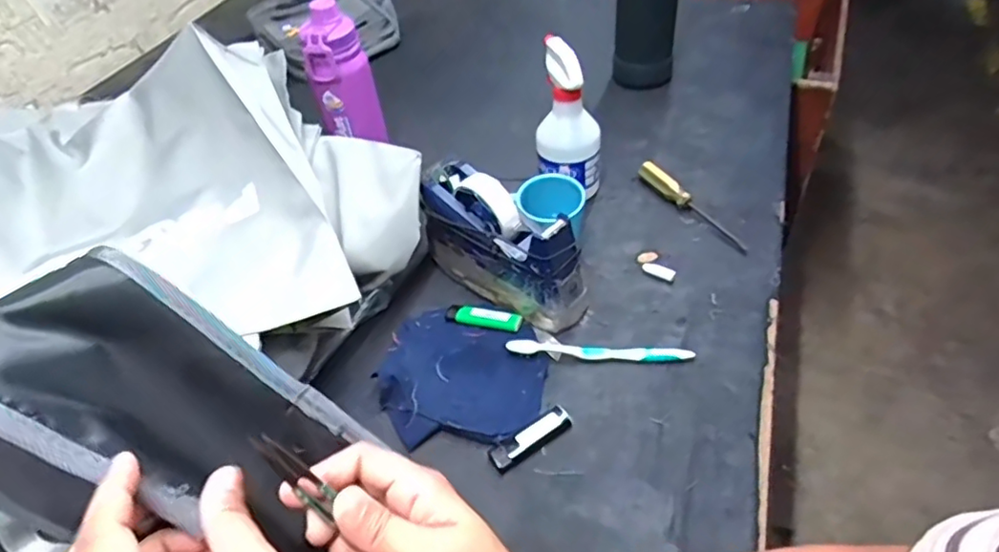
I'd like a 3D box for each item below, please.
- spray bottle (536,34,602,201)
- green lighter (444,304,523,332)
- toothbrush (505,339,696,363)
[{"bbox_3d":[0.084,-0.182,0.737,0.075,0.188,0.075,2,46,8],"label":"spray bottle"},{"bbox_3d":[-0.018,0.043,0.650,0.083,0.008,0.026,6,47,13],"label":"green lighter"},{"bbox_3d":[0.099,0.073,0.604,0.179,0.015,0.017,1,46,8],"label":"toothbrush"}]

